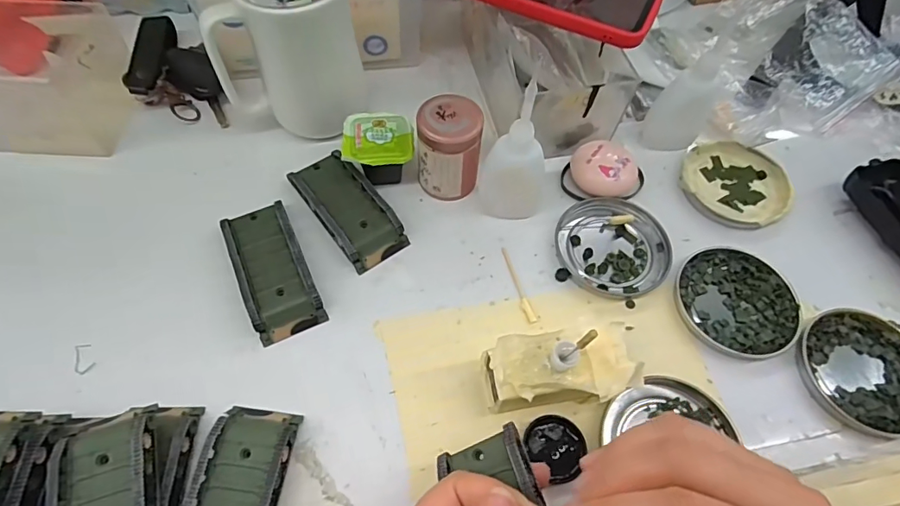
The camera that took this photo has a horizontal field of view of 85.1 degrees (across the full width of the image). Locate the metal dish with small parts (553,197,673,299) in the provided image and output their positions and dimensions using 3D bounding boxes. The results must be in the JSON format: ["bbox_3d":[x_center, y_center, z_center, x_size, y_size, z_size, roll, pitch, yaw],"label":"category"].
[{"bbox_3d":[0.116,-0.005,0.349,0.078,0.009,0.075,1,60,-2],"label":"metal dish with small parts"}]

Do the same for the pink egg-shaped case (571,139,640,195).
[{"bbox_3d":[0.118,-0.063,0.375,0.050,0.022,0.041,28,63,13],"label":"pink egg-shaped case"}]

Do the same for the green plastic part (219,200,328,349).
[{"bbox_3d":[-0.119,0.010,0.328,0.042,0.019,0.096,-22,63,-14],"label":"green plastic part"}]

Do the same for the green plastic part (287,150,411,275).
[{"bbox_3d":[-0.075,-0.033,0.353,0.044,0.019,0.096,-34,67,-20],"label":"green plastic part"}]

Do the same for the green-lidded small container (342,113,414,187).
[{"bbox_3d":[-0.052,-0.074,0.364,0.049,0.035,0.047,-2,60,-3],"label":"green-lidded small container"}]

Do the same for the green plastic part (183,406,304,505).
[{"bbox_3d":[-0.113,0.130,0.256,0.043,0.021,0.096,7,60,2],"label":"green plastic part"}]

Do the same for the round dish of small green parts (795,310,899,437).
[{"bbox_3d":[0.261,0.074,0.308,0.075,0.010,0.075,1,60,-2],"label":"round dish of small green parts"}]

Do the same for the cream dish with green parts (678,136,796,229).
[{"bbox_3d":[0.221,-0.055,0.380,0.079,0.009,0.077,1,60,-2],"label":"cream dish with green parts"}]

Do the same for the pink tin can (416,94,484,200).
[{"bbox_3d":[-0.001,-0.074,0.352,0.043,0.064,0.043,1,60,-2],"label":"pink tin can"}]

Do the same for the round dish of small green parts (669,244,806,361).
[{"bbox_3d":[0.192,0.032,0.330,0.076,0.009,0.079,1,60,-2],"label":"round dish of small green parts"}]

